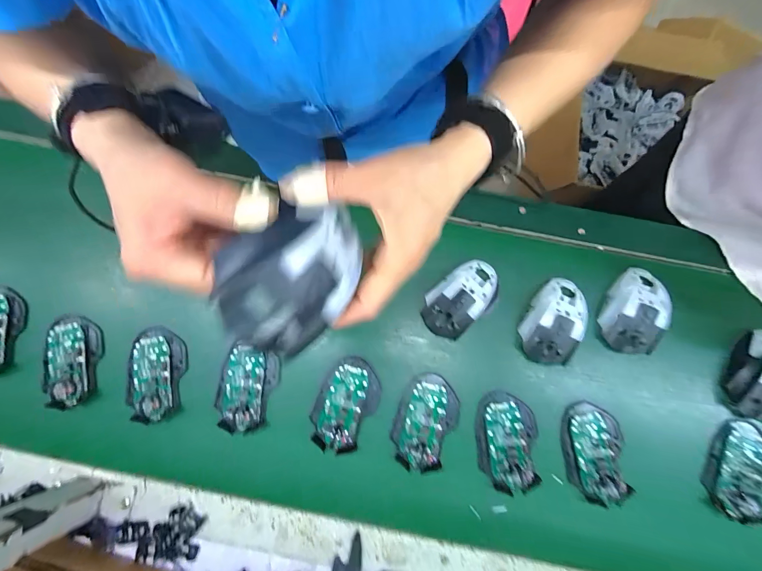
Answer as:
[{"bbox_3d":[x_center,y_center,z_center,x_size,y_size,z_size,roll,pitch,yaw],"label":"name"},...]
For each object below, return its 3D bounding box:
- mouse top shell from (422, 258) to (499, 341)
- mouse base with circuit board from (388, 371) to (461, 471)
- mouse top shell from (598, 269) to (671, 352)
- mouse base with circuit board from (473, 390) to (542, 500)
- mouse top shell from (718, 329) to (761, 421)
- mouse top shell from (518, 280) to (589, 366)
[{"bbox_3d":[0.105,0.014,0.461,0.114,0.036,0.067,-44,84,-5],"label":"mouse top shell"},{"bbox_3d":[0.057,0.170,0.436,0.074,0.025,0.111,19,87,2],"label":"mouse base with circuit board"},{"bbox_3d":[0.332,0.030,0.458,0.067,0.036,0.118,15,83,3],"label":"mouse top shell"},{"bbox_3d":[0.157,0.193,0.432,0.072,0.019,0.113,4,86,1],"label":"mouse base with circuit board"},{"bbox_3d":[0.487,0.114,0.441,0.069,0.033,0.116,23,83,4],"label":"mouse top shell"},{"bbox_3d":[0.224,0.044,0.454,0.065,0.034,0.117,20,83,4],"label":"mouse top shell"}]

